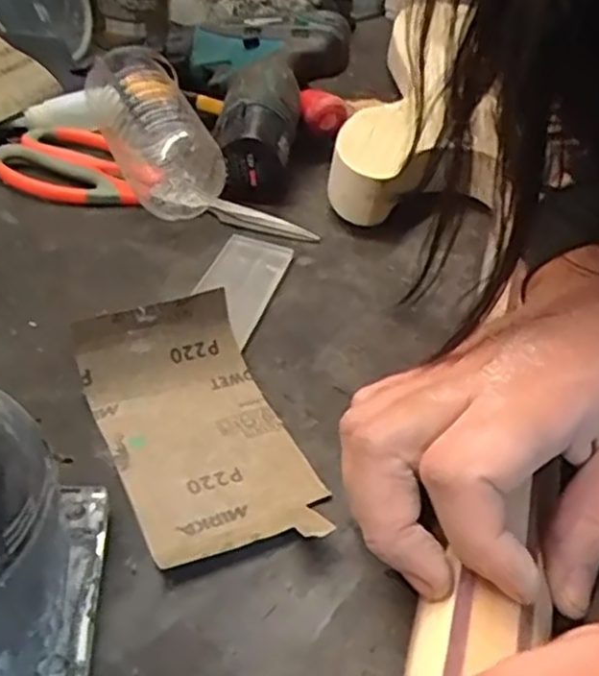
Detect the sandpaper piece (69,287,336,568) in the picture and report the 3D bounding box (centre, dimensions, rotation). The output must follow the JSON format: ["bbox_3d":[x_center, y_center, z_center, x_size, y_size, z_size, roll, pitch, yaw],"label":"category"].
[{"bbox_3d":[-0.039,0.032,0.290,0.071,0.035,0.111,-15,42,-26],"label":"sandpaper piece"}]

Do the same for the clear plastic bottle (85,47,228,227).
[{"bbox_3d":[-0.089,-0.125,0.441,0.056,0.060,0.116,-17,59,-29],"label":"clear plastic bottle"}]

